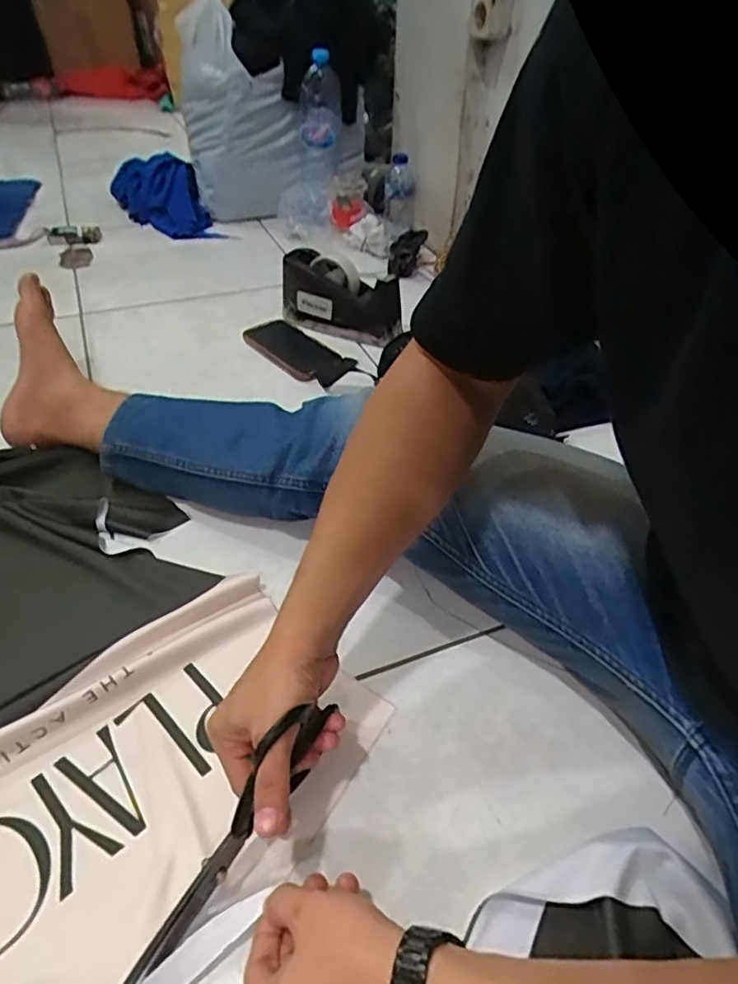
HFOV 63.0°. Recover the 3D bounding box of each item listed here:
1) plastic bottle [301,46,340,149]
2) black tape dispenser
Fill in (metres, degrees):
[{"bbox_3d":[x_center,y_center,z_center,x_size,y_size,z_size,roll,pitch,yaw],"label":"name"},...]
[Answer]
[{"bbox_3d":[-0.098,-0.770,1.186,0.073,0.161,0.060,5,17,2],"label":"plastic bottle"},{"bbox_3d":[-0.045,-0.299,0.936,0.196,0.103,0.066,23,46,22],"label":"black tape dispenser"}]

